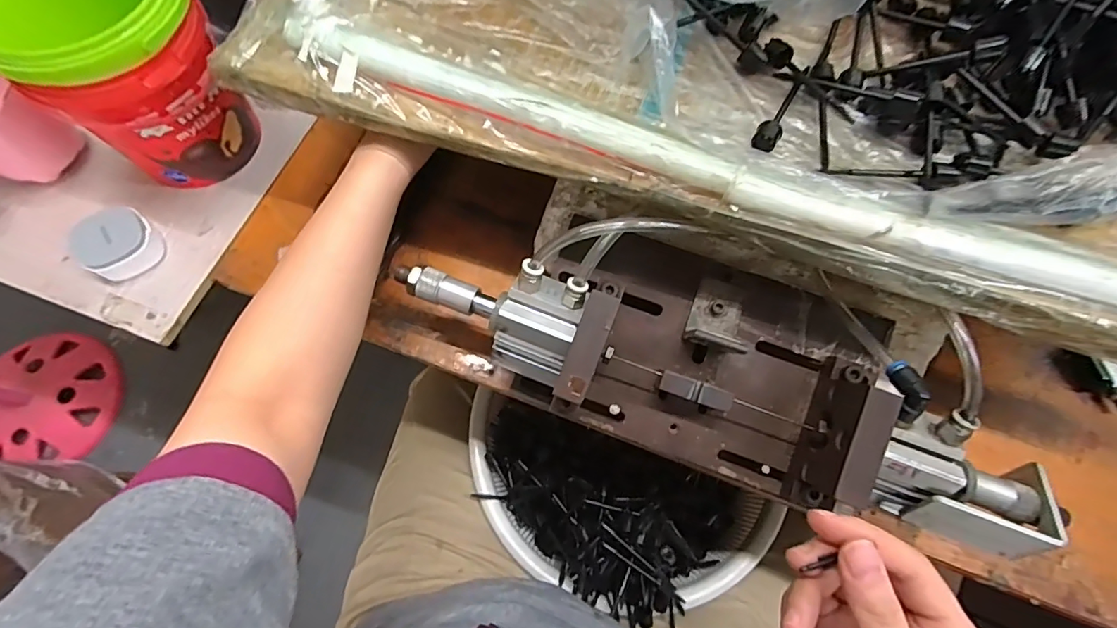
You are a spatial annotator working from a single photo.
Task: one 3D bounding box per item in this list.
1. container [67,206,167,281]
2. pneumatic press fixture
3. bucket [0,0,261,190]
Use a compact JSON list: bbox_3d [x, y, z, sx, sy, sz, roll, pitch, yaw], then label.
[{"bbox_3d":[-0.363,-0.058,0.414,0.049,0.030,0.055,40,73,12],"label":"container"},{"bbox_3d":[0.114,0.019,0.354,0.437,0.093,0.160,20,70,5],"label":"pneumatic press fixture"},{"bbox_3d":[-0.331,-0.189,0.401,0.123,0.148,0.122,1,70,-2],"label":"bucket"}]

